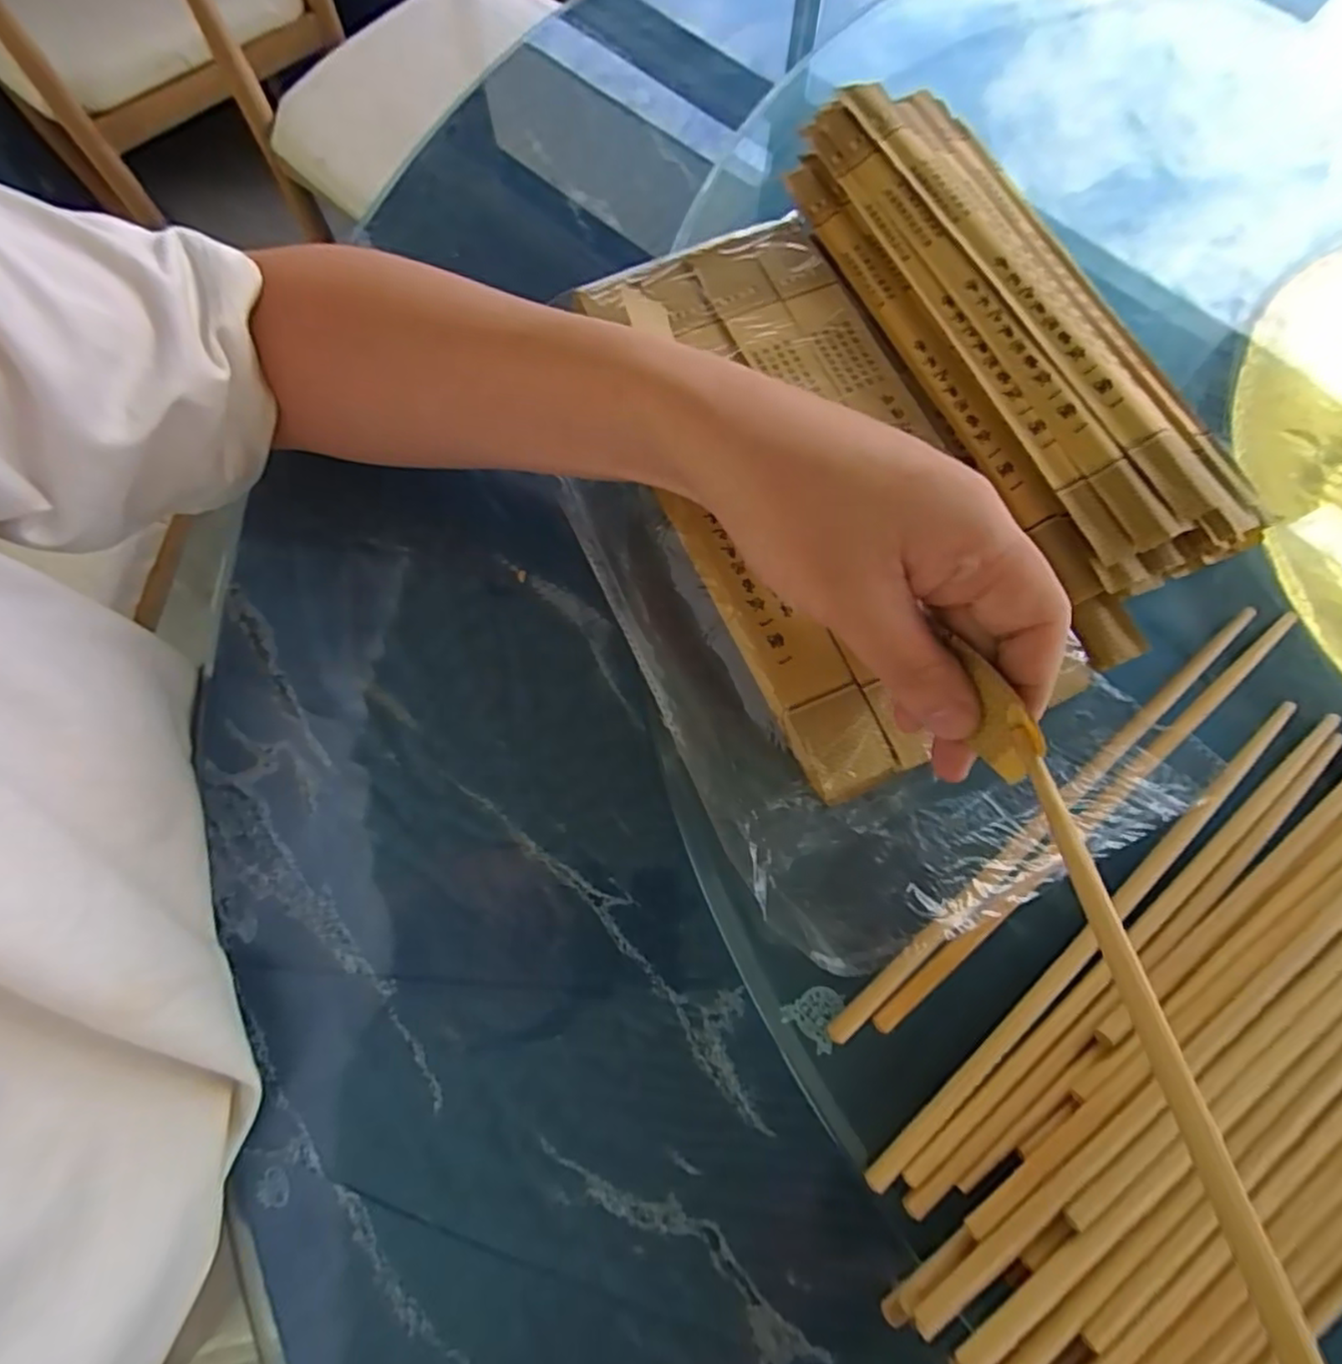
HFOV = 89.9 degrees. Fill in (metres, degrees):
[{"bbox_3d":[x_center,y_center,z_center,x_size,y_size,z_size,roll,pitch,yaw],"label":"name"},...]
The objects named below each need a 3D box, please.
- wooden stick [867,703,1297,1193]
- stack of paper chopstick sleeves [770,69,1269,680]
[{"bbox_3d":[0.167,0.094,0.260,0.254,0.008,0.010,-40,77,-12],"label":"wooden stick"},{"bbox_3d":[0.158,-0.155,0.314,0.091,0.054,0.293,-22,74,-8],"label":"stack of paper chopstick sleeves"}]

